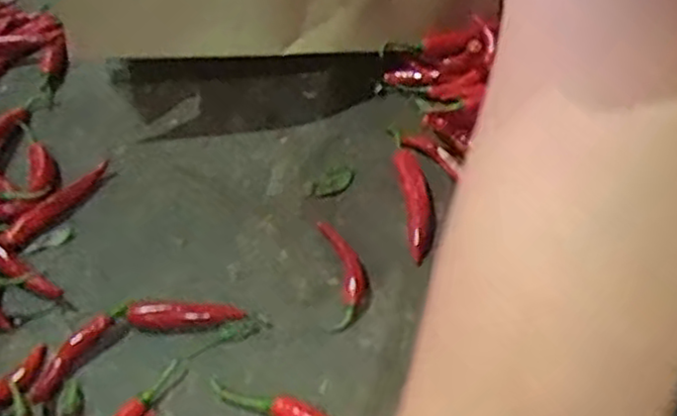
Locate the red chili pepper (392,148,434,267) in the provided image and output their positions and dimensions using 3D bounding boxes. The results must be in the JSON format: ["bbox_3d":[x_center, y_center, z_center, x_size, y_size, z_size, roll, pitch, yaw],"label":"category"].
[{"bbox_3d":[0.065,-0.011,0.641,0.022,0.017,0.128,-6,44,1],"label":"red chili pepper"}]

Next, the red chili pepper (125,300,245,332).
[{"bbox_3d":[-0.118,0.081,0.569,0.086,0.016,0.019,-6,44,2],"label":"red chili pepper"}]

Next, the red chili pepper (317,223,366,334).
[{"bbox_3d":[0.005,0.051,0.589,0.031,0.027,0.094,-7,46,-2],"label":"red chili pepper"}]

